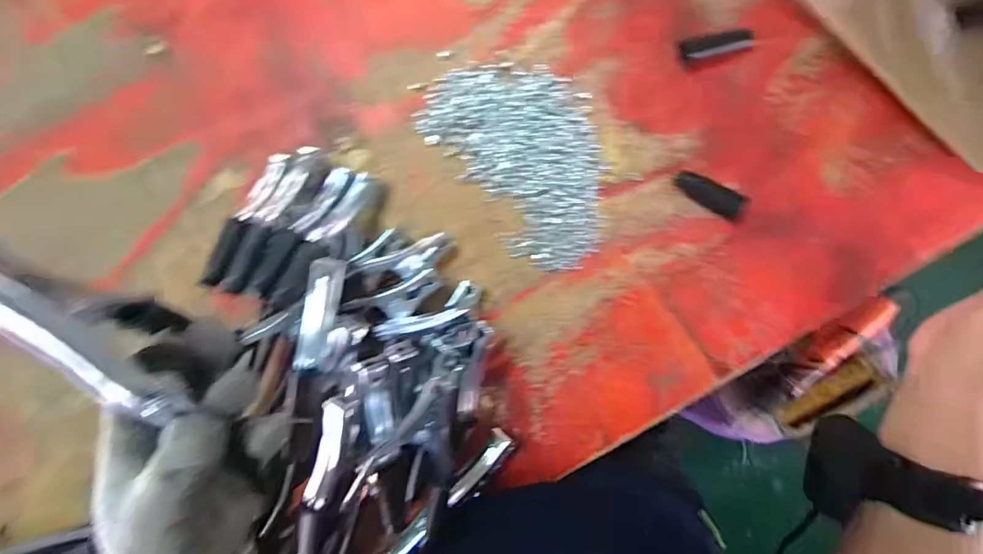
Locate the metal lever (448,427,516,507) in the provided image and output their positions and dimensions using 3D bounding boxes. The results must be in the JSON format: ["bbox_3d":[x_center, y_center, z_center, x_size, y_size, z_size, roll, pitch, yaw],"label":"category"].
[{"bbox_3d":[-0.009,0.168,0.390,0.022,0.020,0.079,46,61,3],"label":"metal lever"}]

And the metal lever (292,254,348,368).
[{"bbox_3d":[-0.130,0.026,0.330,0.022,0.020,0.083,6,75,5],"label":"metal lever"}]

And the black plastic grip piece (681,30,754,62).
[{"bbox_3d":[0.203,-0.208,0.395,0.061,0.004,0.019,-8,91,5],"label":"black plastic grip piece"}]

